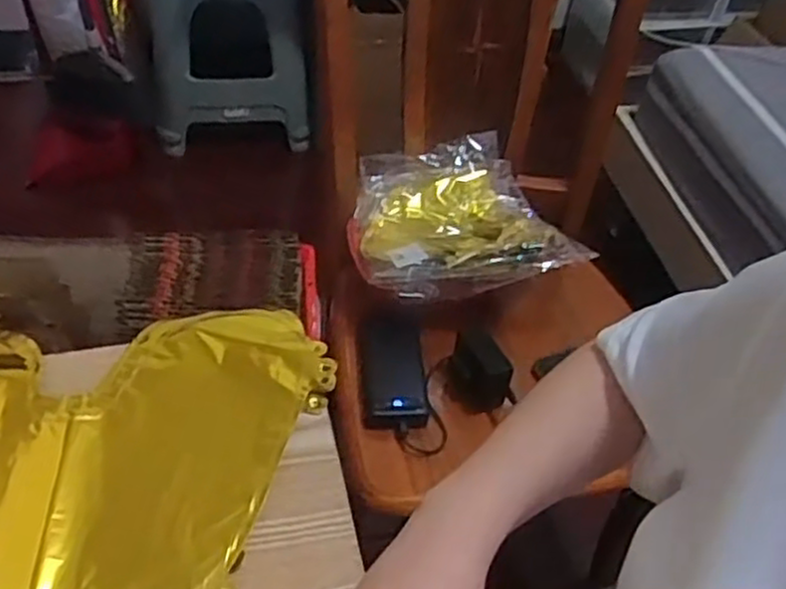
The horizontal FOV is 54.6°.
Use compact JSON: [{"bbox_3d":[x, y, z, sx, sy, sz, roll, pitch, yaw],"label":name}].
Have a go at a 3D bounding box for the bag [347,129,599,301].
[{"bbox_3d":[0.080,-0.097,0.997,0.275,0.067,0.250,-8,49,-14],"label":"bag"}]

